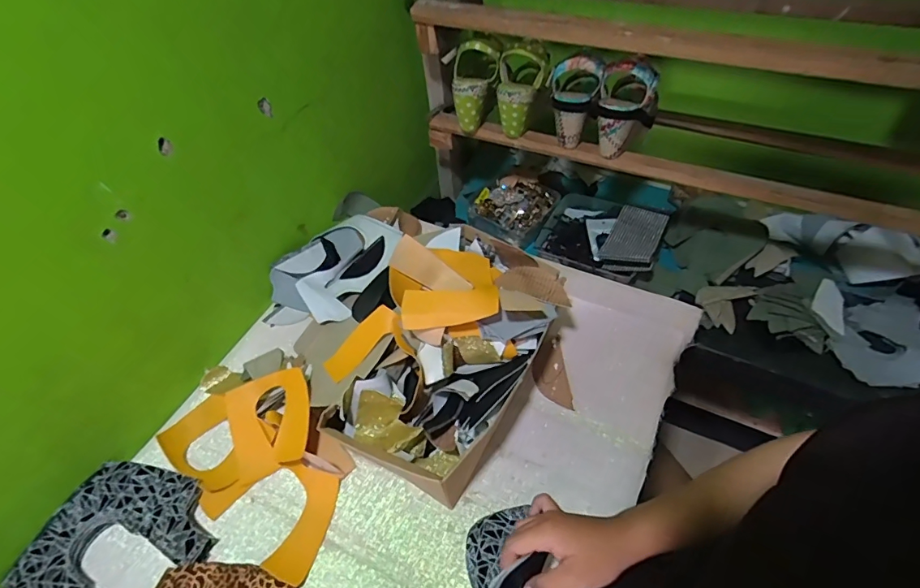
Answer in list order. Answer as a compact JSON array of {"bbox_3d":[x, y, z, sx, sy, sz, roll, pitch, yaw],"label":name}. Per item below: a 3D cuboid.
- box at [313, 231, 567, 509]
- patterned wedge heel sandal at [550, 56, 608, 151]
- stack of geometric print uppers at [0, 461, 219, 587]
[{"bbox_3d":[-0.006,0.071,0.600,0.197,0.158,0.341,22,55,21],"label":"box"},{"bbox_3d":[0.183,-0.310,0.744,0.079,0.128,0.075,9,52,12],"label":"patterned wedge heel sandal"},{"bbox_3d":[-0.397,0.290,0.528,0.175,0.027,0.193,32,60,25],"label":"stack of geometric print uppers"}]

